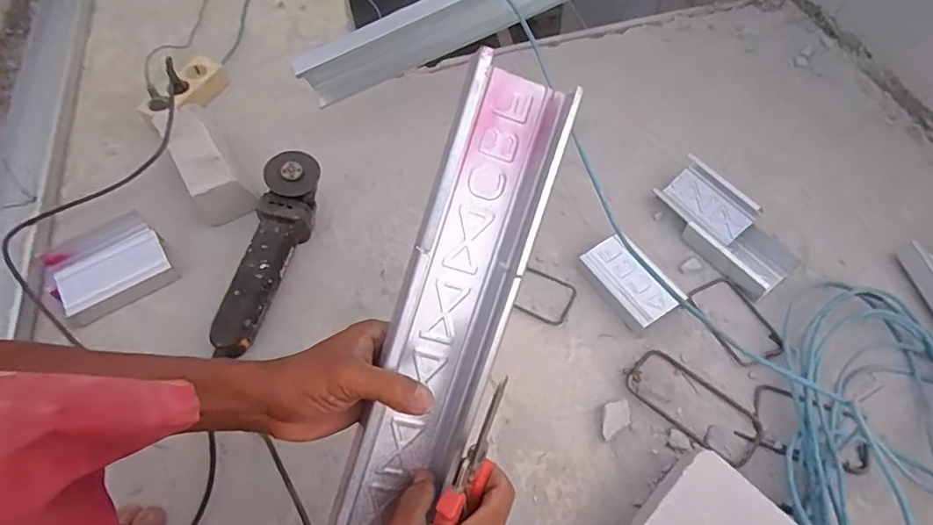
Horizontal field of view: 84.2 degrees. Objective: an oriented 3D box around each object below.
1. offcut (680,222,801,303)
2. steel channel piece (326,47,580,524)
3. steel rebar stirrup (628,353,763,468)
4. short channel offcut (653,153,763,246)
[{"bbox_3d":[0.380,-0.019,0.714,0.101,0.025,0.127,-33,63,-18],"label":"offcut"},{"bbox_3d":[-0.032,0.100,0.375,0.070,0.075,0.471,21,96,14],"label":"steel channel piece"},{"bbox_3d":[0.268,0.166,0.609,0.156,0.013,0.074,34,65,21],"label":"steel rebar stirrup"},{"bbox_3d":[0.345,-0.089,0.737,0.125,0.029,0.074,48,115,28],"label":"short channel offcut"}]

